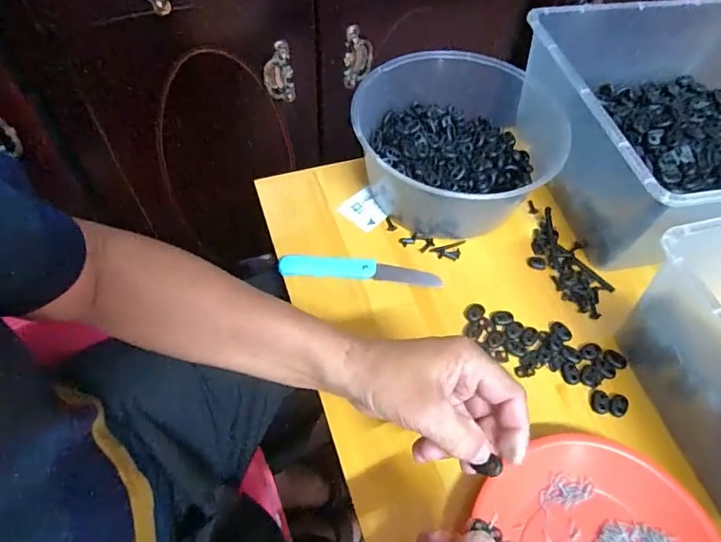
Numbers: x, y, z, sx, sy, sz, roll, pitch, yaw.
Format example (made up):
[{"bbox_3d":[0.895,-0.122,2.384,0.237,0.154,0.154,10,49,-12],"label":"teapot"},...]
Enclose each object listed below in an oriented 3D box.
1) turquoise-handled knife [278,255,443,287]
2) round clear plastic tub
[{"bbox_3d":[0.000,-0.001,0.501,0.167,0.014,0.022,4,57,-1],"label":"turquoise-handled knife"},{"bbox_3d":[0.121,-0.153,0.555,0.234,0.093,0.215,2,57,-3],"label":"round clear plastic tub"}]

